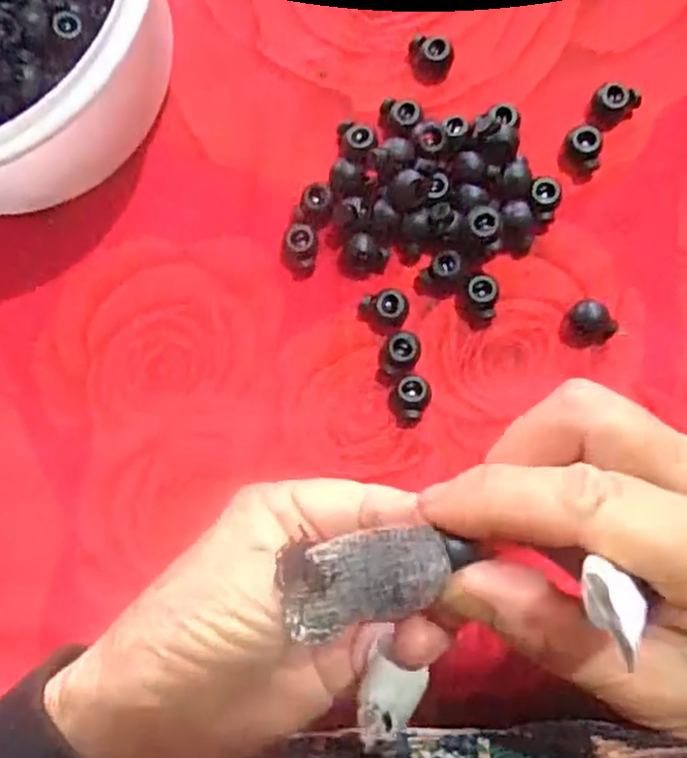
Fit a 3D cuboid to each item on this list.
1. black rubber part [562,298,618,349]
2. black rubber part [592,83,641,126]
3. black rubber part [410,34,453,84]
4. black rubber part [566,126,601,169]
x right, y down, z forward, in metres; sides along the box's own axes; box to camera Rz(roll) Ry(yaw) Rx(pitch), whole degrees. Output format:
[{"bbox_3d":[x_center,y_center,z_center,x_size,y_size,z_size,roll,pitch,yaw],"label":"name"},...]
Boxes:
[{"bbox_3d":[0.100,-0.022,0.289,0.019,0.010,0.017,44,86,9],"label":"black rubber part"},{"bbox_3d":[0.116,-0.117,0.301,0.018,0.010,0.012,14,82,6],"label":"black rubber part"},{"bbox_3d":[0.038,-0.140,0.309,0.018,0.013,0.014,9,82,5],"label":"black rubber part"},{"bbox_3d":[0.102,-0.098,0.300,0.016,0.011,0.014,29,84,7],"label":"black rubber part"}]

